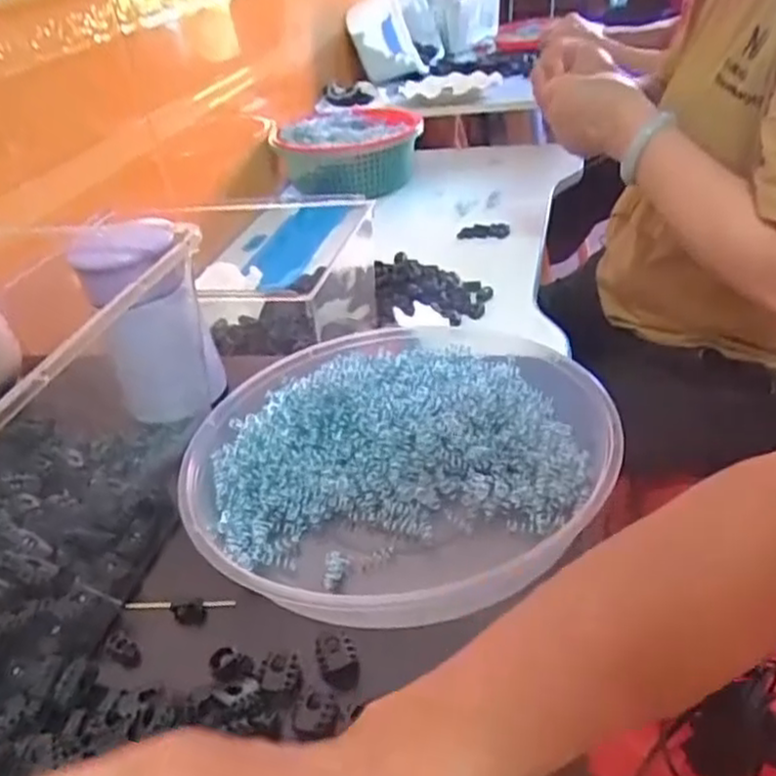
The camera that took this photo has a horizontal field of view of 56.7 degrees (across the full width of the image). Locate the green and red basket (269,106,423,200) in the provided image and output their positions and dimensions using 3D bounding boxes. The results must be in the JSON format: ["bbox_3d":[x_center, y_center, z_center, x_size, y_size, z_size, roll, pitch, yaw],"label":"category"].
[{"bbox_3d":[-0.063,-0.388,1.164,0.223,0.099,0.238,-8,34,-1],"label":"green and red basket"}]

